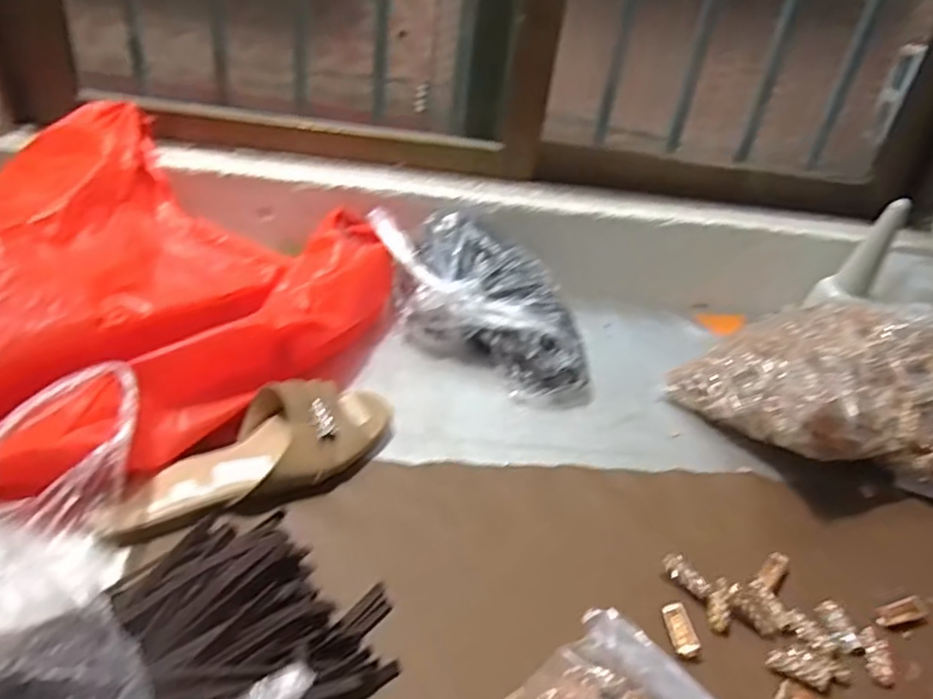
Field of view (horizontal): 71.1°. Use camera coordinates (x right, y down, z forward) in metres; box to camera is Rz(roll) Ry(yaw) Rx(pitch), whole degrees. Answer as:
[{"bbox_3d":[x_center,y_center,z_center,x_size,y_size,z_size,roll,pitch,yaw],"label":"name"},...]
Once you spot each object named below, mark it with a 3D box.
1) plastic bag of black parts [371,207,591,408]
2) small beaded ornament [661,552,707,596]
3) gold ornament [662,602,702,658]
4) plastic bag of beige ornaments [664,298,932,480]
[{"bbox_3d":[0.020,-0.050,0.713,0.144,0.102,0.275,-21,42,-38],"label":"plastic bag of black parts"},{"bbox_3d":[0.163,0.169,0.488,0.035,0.016,0.013,32,40,34],"label":"small beaded ornament"},{"bbox_3d":[0.148,0.194,0.451,0.017,0.010,0.036,3,33,-7],"label":"gold ornament"},{"bbox_3d":[0.361,0.040,0.624,0.280,0.119,0.171,4,33,-6],"label":"plastic bag of beige ornaments"}]

